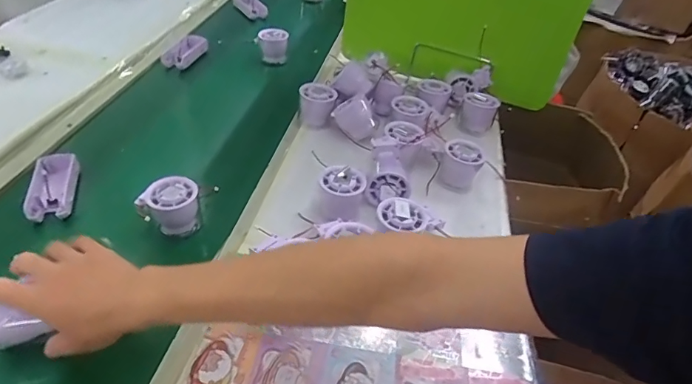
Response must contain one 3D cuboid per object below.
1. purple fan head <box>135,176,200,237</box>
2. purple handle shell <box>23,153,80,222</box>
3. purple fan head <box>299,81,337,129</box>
[{"bbox_3d":[-0.214,0.022,0.573,0.066,0.064,0.048,-9,42,-18],"label":"purple fan head"},{"bbox_3d":[-0.375,-0.009,0.600,0.052,0.021,0.103,-7,41,-15],"label":"purple handle shell"},{"bbox_3d":[-0.046,-0.137,0.757,0.058,0.057,0.058,0,39,-7],"label":"purple fan head"}]

